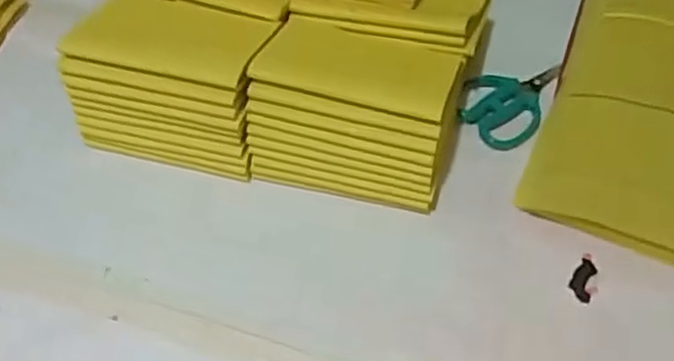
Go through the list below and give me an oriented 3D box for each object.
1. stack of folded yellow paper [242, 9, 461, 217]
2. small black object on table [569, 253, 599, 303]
[{"bbox_3d":[0.017,-0.064,0.621,0.158,0.086,0.131,15,54,8],"label":"stack of folded yellow paper"},{"bbox_3d":[0.201,0.078,0.577,0.020,0.004,0.042,27,57,16],"label":"small black object on table"}]

